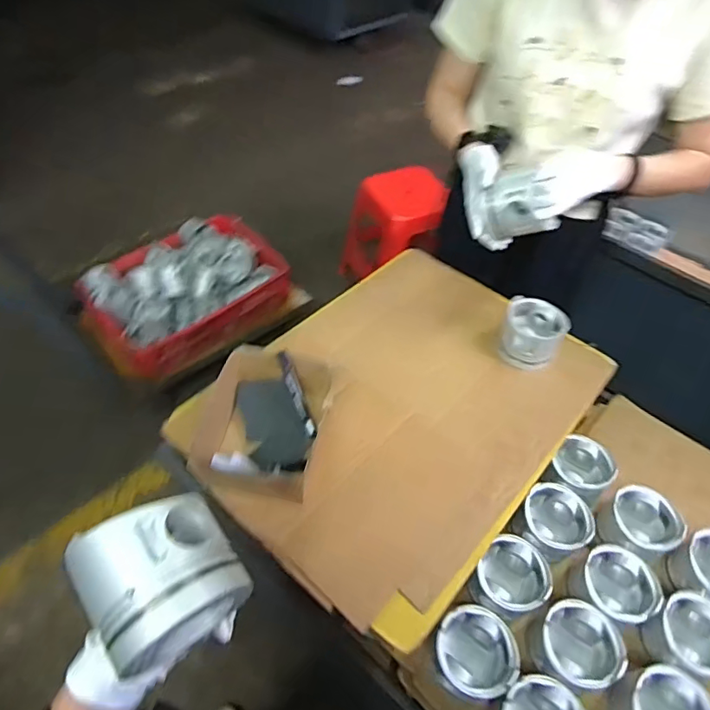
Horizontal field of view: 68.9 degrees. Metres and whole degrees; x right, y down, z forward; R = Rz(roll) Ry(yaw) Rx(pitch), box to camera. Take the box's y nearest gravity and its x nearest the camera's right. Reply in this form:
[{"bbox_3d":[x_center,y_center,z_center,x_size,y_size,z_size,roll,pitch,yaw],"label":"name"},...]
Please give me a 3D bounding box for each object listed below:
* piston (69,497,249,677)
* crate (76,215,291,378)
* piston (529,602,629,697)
[{"bbox_3d":[-0.140,0.163,0.381,0.098,0.083,0.095,-31,60,-26],"label":"piston"},{"bbox_3d":[-0.600,-0.255,1.819,0.446,0.214,0.654,38,58,24],"label":"crate"},{"bbox_3d":[0.300,0.403,0.710,0.109,0.082,0.101,-14,54,-15],"label":"piston"}]

